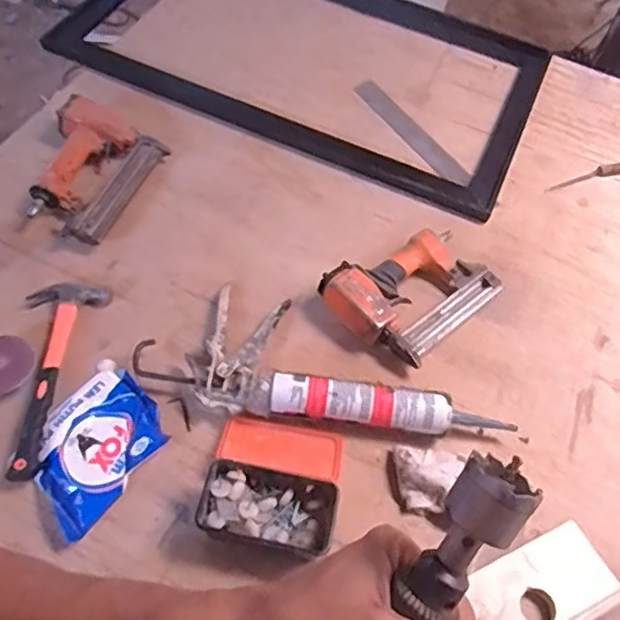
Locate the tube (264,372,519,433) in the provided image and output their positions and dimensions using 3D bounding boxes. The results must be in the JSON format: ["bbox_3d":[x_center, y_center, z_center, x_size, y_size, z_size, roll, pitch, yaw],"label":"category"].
[{"bbox_3d":[0.097,0.124,0.768,0.284,0.045,0.049,9,58,1],"label":"tube"}]

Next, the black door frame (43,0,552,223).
[{"bbox_3d":[0.002,-0.484,1.148,0.841,0.043,0.503,20,59,7],"label":"black door frame"}]

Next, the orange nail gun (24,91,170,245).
[{"bbox_3d":[-0.338,-0.211,0.944,0.167,0.057,0.221,21,59,8],"label":"orange nail gun"}]

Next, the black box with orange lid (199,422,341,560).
[{"bbox_3d":[-0.040,0.194,0.714,0.147,0.050,0.153,12,58,2],"label":"black box with orange lid"}]

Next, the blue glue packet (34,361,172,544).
[{"bbox_3d":[-0.254,0.156,0.732,0.132,0.025,0.176,32,61,14],"label":"blue glue packet"}]

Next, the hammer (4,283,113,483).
[{"bbox_3d":[-0.338,0.076,0.774,0.094,0.029,0.269,10,58,1],"label":"hammer"}]

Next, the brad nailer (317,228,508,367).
[{"bbox_3d":[0.145,-0.036,0.876,0.229,0.051,0.168,-38,68,-24],"label":"brad nailer"}]

